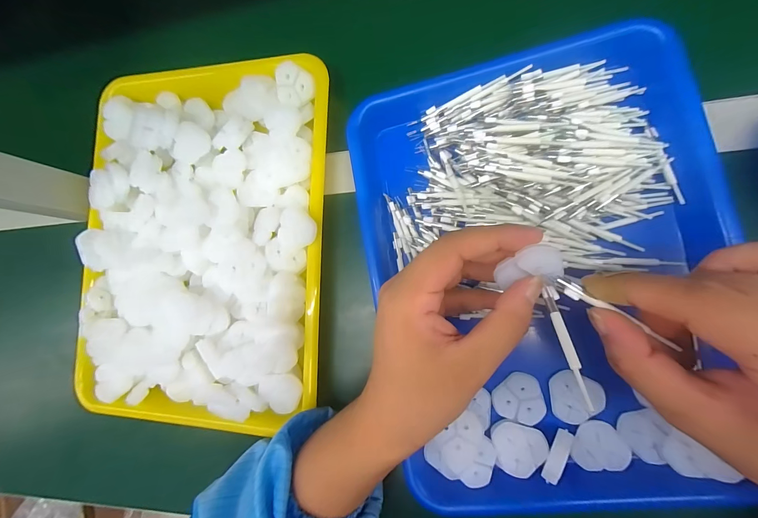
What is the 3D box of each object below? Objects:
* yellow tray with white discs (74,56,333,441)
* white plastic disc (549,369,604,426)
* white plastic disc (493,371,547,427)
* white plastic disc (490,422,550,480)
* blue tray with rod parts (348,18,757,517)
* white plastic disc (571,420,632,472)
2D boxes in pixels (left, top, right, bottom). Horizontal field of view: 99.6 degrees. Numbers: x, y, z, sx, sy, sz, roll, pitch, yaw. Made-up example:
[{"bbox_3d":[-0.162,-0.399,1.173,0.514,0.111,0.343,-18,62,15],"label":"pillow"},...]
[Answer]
[{"bbox_3d":[-0.166,-0.018,0.293,0.238,0.041,0.336,0,86,13],"label":"yellow tray with white discs"},{"bbox_3d":[0.146,0.101,0.235,0.035,0.004,0.036,-1,85,12],"label":"white plastic disc"},{"bbox_3d":[0.106,0.107,0.243,0.036,0.004,0.036,-1,85,12],"label":"white plastic disc"},{"bbox_3d":[0.102,0.140,0.234,0.035,0.007,0.035,-1,85,12],"label":"white plastic disc"},{"bbox_3d":[0.118,0.008,0.245,0.240,0.042,0.335,-10,83,12],"label":"blue tray with rod parts"},{"bbox_3d":[0.158,0.134,0.229,0.036,0.005,0.033,-1,85,12],"label":"white plastic disc"}]

